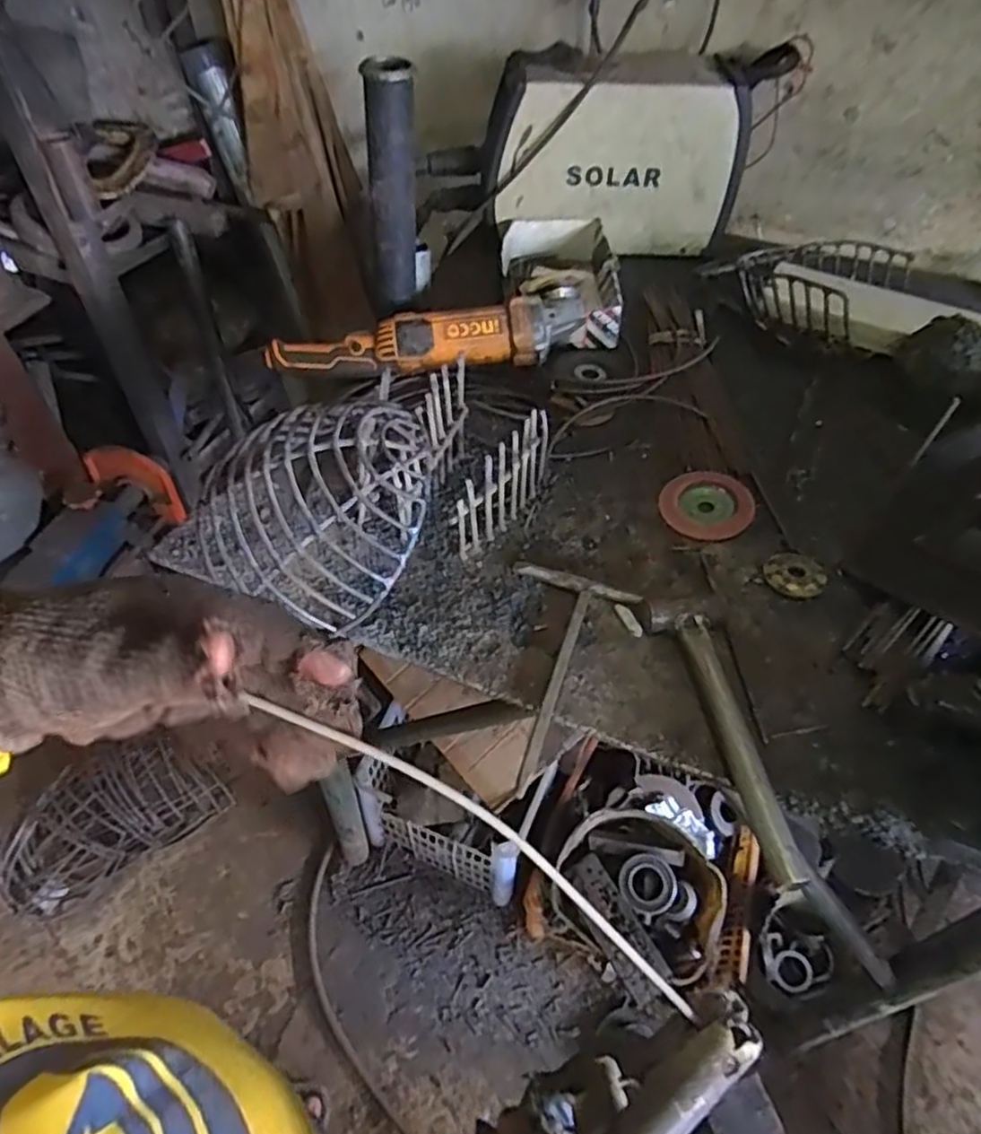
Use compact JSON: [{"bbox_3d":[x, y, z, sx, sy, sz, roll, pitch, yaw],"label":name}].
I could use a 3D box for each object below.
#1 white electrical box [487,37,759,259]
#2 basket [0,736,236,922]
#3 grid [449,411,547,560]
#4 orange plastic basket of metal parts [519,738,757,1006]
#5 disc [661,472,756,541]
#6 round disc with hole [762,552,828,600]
[{"bbox_3d":[0.172,-0.583,0.986,0.349,0.219,0.130,1,49,0],"label":"white electrical box"},{"bbox_3d":[-0.730,0.485,1.330,0.382,0.156,0.192,-34,58,-26],"label":"basket"},{"bbox_3d":[0.015,-0.084,0.672,0.022,0.097,0.145,30,56,23],"label":"grid"},{"bbox_3d":[0.260,0.532,1.232,0.386,0.176,0.393,17,51,13],"label":"orange plastic basket of metal parts"},{"bbox_3d":[0.223,-0.064,0.719,0.090,0.016,0.092,0,49,0],"label":"disc"},{"bbox_3d":[0.290,0.005,0.662,0.054,0.012,0.056,0,49,0],"label":"round disc with hole"}]

